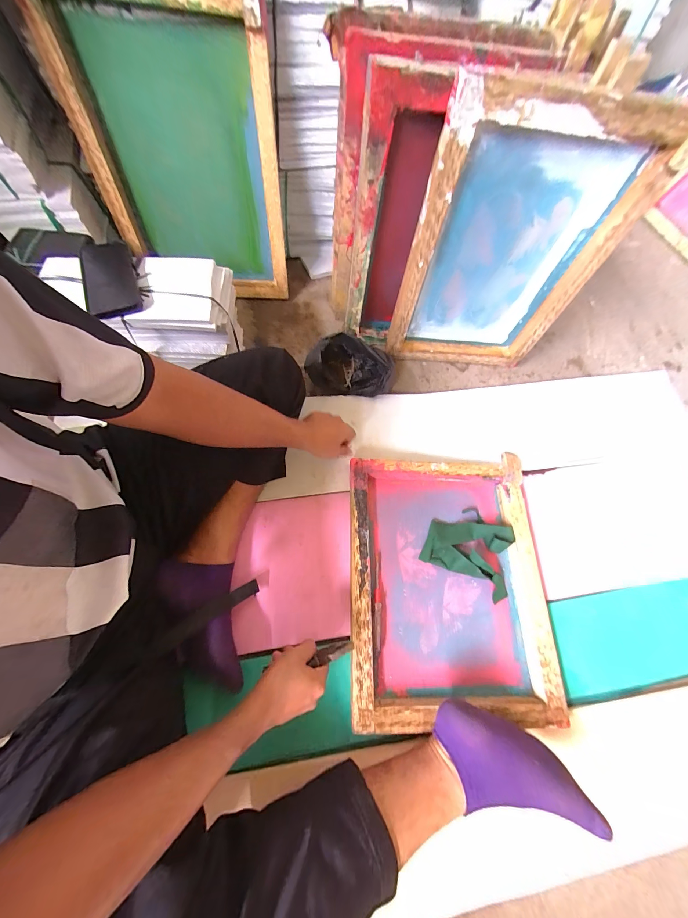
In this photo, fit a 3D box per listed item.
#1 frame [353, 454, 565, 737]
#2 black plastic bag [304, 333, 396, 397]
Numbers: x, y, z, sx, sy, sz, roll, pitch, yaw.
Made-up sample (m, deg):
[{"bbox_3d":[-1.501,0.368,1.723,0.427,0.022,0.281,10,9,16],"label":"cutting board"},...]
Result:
[{"bbox_3d":[0.197,0.228,0.570,0.366,0.048,0.458,1,69,-3],"label":"frame"},{"bbox_3d":[0.016,-0.219,0.704,0.204,0.105,0.106,1,69,-2],"label":"black plastic bag"}]

